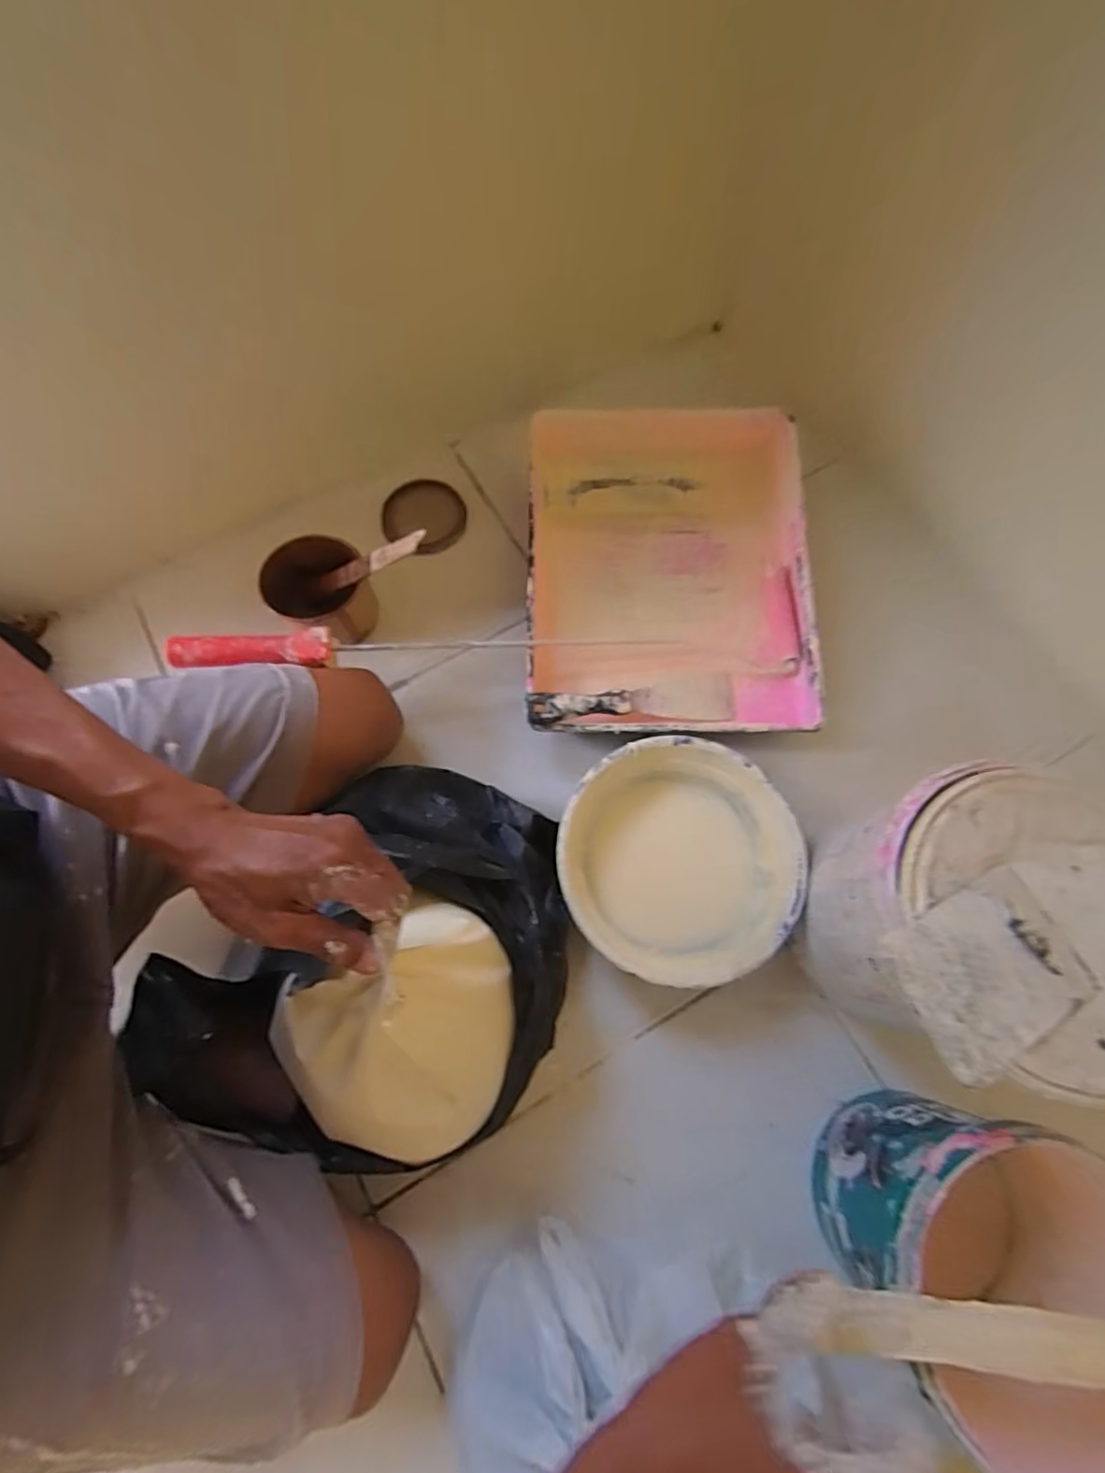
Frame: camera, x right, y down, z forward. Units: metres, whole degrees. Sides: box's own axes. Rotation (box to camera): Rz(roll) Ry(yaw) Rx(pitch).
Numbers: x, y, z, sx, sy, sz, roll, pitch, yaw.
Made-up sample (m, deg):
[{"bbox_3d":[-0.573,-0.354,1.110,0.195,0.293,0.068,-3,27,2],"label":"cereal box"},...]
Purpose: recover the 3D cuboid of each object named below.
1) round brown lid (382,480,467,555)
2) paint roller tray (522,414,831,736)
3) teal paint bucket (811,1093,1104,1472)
[{"bbox_3d":[-0.148,-0.258,0.689,0.094,0.023,0.084,36,75,13],"label":"round brown lid"},{"bbox_3d":[0.119,-0.171,0.625,0.283,0.072,0.362,1,70,1],"label":"paint roller tray"},{"bbox_3d":[0.275,0.338,0.394,0.166,0.160,0.163,0,70,1],"label":"teal paint bucket"}]

